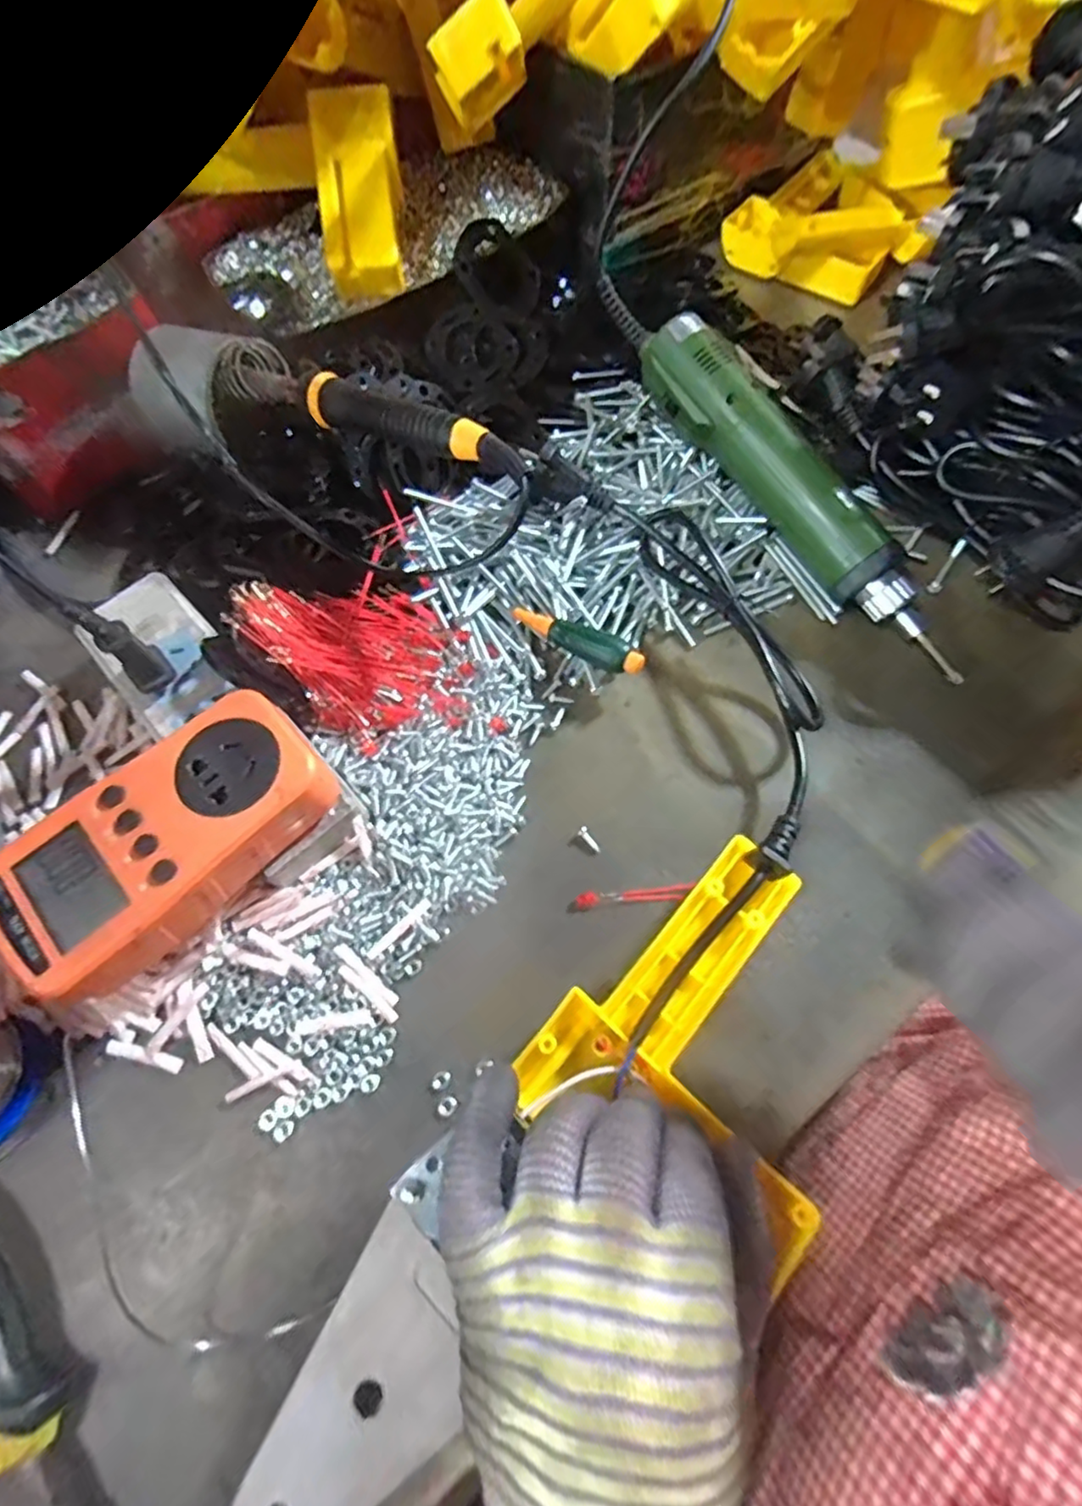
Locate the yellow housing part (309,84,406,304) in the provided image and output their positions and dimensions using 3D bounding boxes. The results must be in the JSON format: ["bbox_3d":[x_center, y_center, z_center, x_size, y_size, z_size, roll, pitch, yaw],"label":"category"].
[{"bbox_3d":[-0.106,-0.326,0.361,0.044,0.021,0.100,-3,103,-2],"label":"yellow housing part"}]

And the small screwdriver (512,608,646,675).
[{"bbox_3d":[0.018,-0.060,0.324,0.075,0.018,0.015,28,70,11],"label":"small screwdriver"}]

